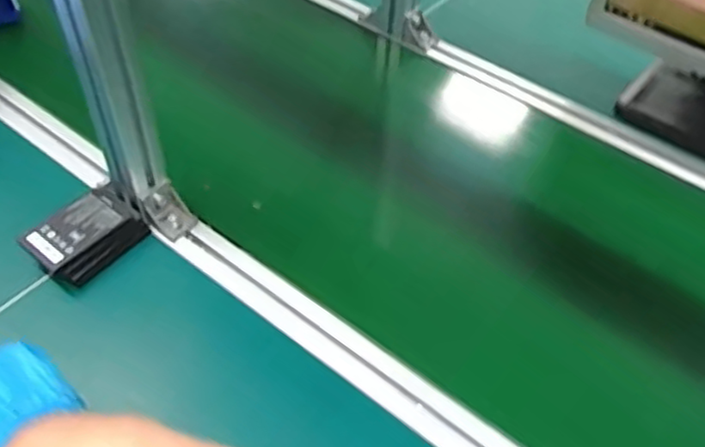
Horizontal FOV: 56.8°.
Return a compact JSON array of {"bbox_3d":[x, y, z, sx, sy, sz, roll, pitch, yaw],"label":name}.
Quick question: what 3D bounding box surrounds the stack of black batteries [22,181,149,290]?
[{"bbox_3d":[-0.253,0.010,0.629,0.064,0.033,0.101,36,57,24],"label":"stack of black batteries"}]

